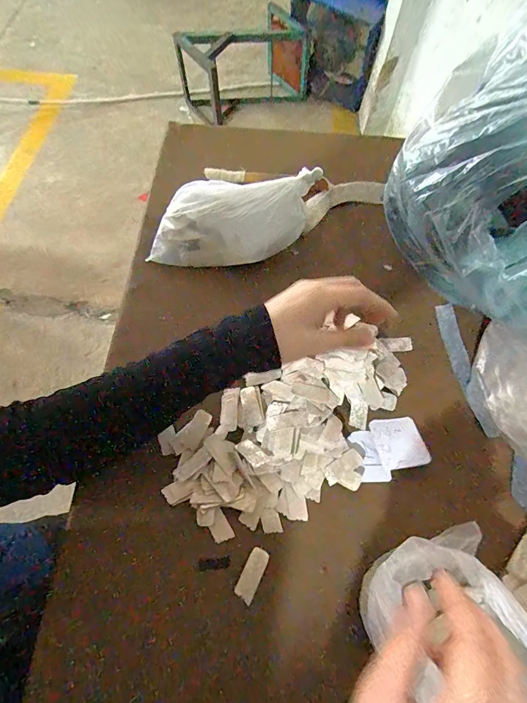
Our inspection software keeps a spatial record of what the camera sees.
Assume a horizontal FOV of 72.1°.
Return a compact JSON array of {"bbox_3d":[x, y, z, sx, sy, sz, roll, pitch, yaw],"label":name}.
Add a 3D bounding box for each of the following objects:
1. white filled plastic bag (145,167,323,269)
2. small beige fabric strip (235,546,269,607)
[{"bbox_3d":[-0.038,-0.168,0.463,0.227,0.068,0.093,-13,65,5],"label":"white filled plastic bag"},{"bbox_3d":[-0.011,0.201,0.327,0.017,0.005,0.043,24,66,9],"label":"small beige fabric strip"}]

